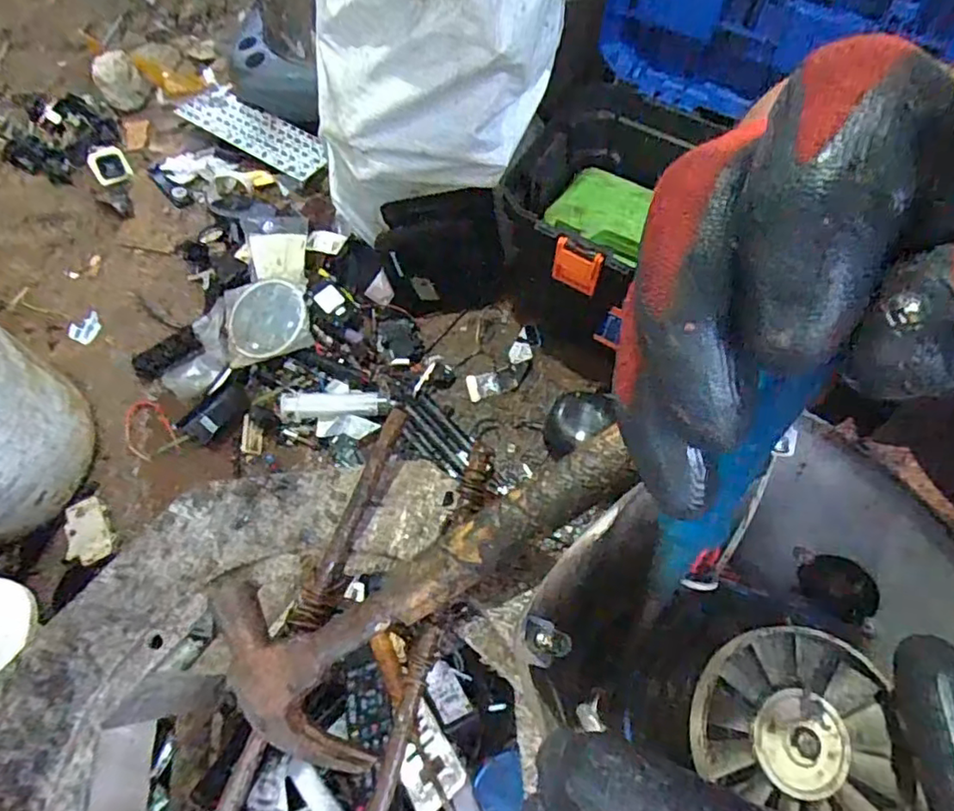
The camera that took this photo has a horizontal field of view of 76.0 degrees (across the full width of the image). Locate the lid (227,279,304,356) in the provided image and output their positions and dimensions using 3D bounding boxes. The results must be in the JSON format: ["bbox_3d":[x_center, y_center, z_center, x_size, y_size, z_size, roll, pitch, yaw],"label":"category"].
[{"bbox_3d":[-0.295,-0.123,0.858,0.116,0.004,0.110,-5,74,17],"label":"lid"}]

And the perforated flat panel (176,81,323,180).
[{"bbox_3d":[-0.379,-0.469,1.040,0.308,0.014,0.092,34,71,19],"label":"perforated flat panel"}]

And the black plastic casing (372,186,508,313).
[{"bbox_3d":[-0.049,-0.199,0.816,0.163,0.169,0.028,-4,41,9],"label":"black plastic casing"}]

